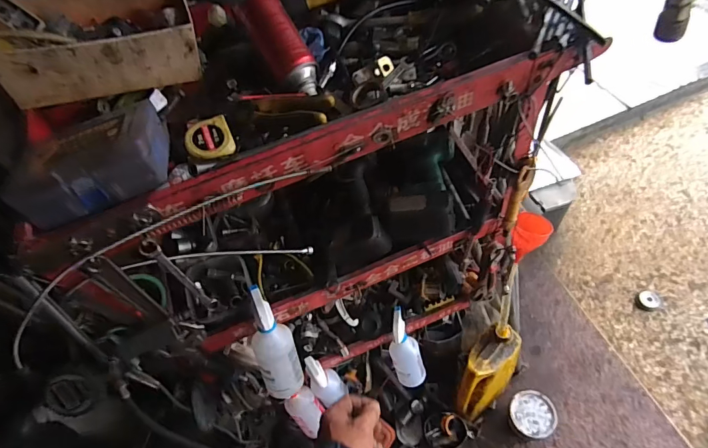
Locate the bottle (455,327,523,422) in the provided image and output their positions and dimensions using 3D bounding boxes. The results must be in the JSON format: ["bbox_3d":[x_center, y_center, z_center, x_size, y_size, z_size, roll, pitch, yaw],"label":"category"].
[{"bbox_3d":[0.379,0.428,1.203,0.114,0.276,0.236,35,69,29],"label":"bottle"}]

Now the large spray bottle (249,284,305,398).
[{"bbox_3d":[-0.140,0.219,0.749,0.071,0.219,0.071,-16,24,-7],"label":"large spray bottle"}]

